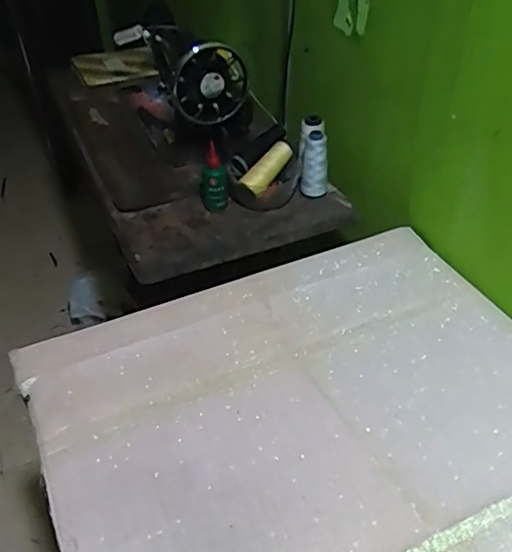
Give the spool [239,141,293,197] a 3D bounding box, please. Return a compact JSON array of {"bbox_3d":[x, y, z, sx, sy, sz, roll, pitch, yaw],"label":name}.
[{"bbox_3d":[0.020,-0.182,0.979,0.033,0.035,0.115,27,66,32],"label":"spool"}]

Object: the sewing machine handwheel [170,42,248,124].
[{"bbox_3d":[-0.076,-0.323,0.978,0.127,0.128,0.024,-21,45,-21],"label":"sewing machine handwheel"}]

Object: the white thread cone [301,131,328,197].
[{"bbox_3d":[0.100,-0.189,0.987,0.042,0.112,0.048,6,42,9],"label":"white thread cone"}]

